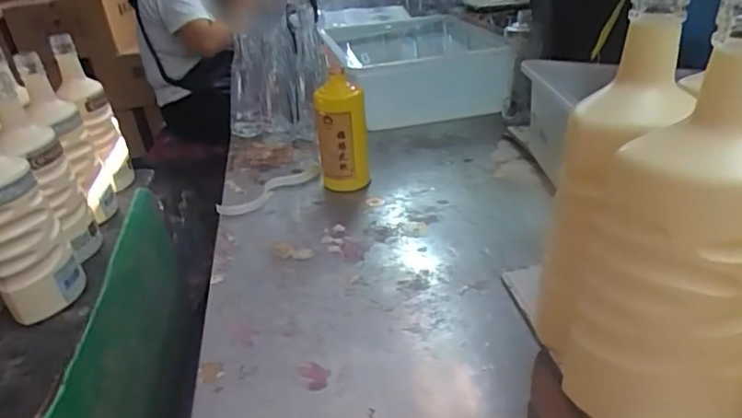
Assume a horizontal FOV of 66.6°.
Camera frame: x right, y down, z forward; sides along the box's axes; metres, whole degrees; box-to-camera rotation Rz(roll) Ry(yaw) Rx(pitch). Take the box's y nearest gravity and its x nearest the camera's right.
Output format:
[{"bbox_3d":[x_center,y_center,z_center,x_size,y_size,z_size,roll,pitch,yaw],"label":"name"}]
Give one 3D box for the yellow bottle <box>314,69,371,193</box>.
[{"bbox_3d":[-0.045,-0.112,0.891,0.078,0.195,0.065,-10,30,-5],"label":"yellow bottle"}]

